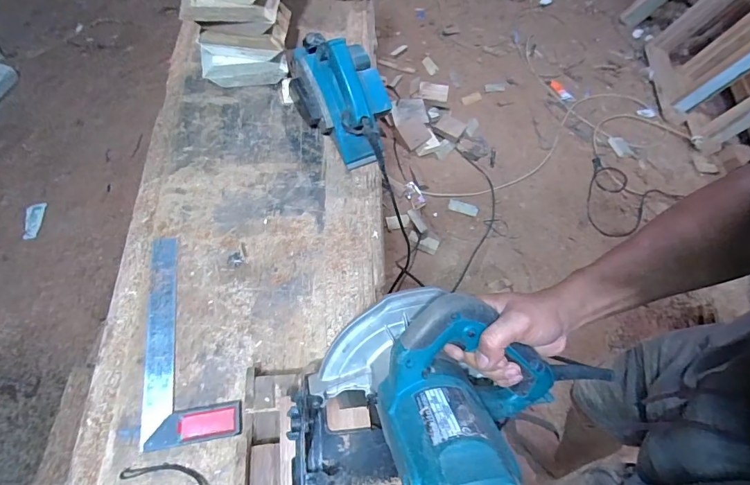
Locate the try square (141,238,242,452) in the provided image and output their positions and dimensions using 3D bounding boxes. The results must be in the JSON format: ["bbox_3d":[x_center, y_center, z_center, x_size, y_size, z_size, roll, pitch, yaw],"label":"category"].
[{"bbox_3d":[-0.269,0.124,0.578,0.118,0.013,0.299,-9,64,-11],"label":"try square"}]

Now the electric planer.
[{"bbox_3d":[-0.057,-0.278,0.715,0.148,0.141,0.263,-22,70,-16],"label":"electric planer"}]

